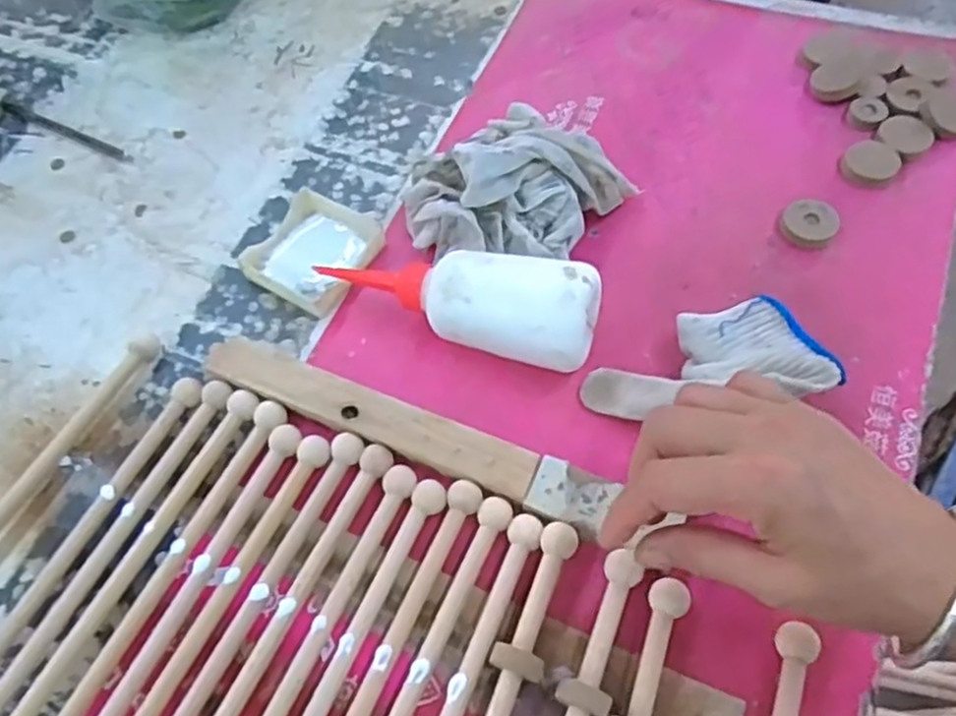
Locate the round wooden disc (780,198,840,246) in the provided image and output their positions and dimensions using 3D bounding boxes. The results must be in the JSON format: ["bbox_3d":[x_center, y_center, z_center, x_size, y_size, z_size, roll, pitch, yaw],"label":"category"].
[{"bbox_3d":[0.219,-0.090,0.486,0.034,0.011,0.034,-2,60,3],"label":"round wooden disc"}]

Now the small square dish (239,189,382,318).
[{"bbox_3d":[-0.110,-0.073,0.502,0.072,0.018,0.078,26,65,17],"label":"small square dish"}]

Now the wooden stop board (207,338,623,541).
[{"bbox_3d":[-0.046,0.041,0.424,0.248,0.020,0.032,20,63,15],"label":"wooden stop board"}]

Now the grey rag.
[{"bbox_3d":[0.024,-0.110,0.484,0.130,0.062,0.110,-36,64,-16],"label":"grey rag"}]

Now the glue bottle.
[{"bbox_3d":[-0.018,-0.032,0.444,0.175,0.063,0.055,11,61,10],"label":"glue bottle"}]

